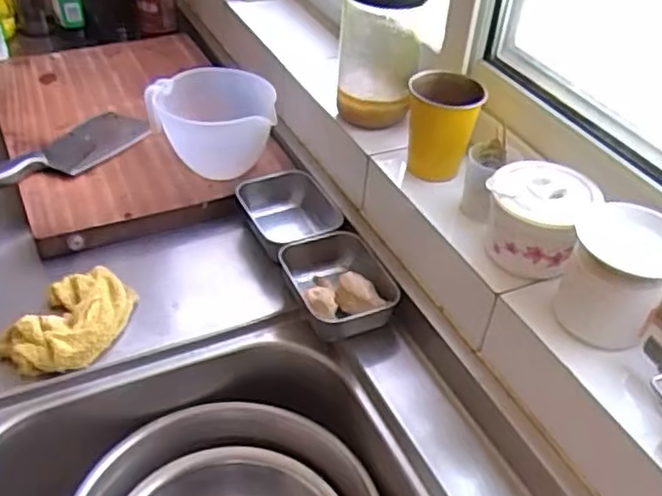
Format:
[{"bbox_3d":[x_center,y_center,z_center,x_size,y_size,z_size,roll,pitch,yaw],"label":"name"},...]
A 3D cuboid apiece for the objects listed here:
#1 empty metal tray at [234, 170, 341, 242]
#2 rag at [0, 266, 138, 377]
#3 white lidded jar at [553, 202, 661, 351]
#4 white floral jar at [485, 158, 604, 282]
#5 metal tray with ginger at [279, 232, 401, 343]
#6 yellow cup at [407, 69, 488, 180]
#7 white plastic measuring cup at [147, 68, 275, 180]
[{"bbox_3d":[-0.053,-0.039,0.895,0.103,0.063,0.147,-19,46,-24],"label":"empty metal tray"},{"bbox_3d":[-0.272,0.076,0.748,0.099,0.046,0.149,15,42,12],"label":"rag"},{"bbox_3d":[0.248,0.023,0.601,0.084,0.089,0.083,2,41,-2],"label":"white lidded jar"},{"bbox_3d":[0.195,-0.027,0.667,0.092,0.080,0.093,2,41,-2],"label":"white floral jar"},{"bbox_3d":[0.009,0.048,0.800,0.099,0.057,0.136,-16,45,-21],"label":"metal tray with ginger"},{"bbox_3d":[0.120,-0.129,0.771,0.074,0.109,0.077,2,41,-2],"label":"yellow cup"},{"bbox_3d":[-0.155,-0.160,0.923,0.140,0.104,0.151,2,41,-2],"label":"white plastic measuring cup"}]

